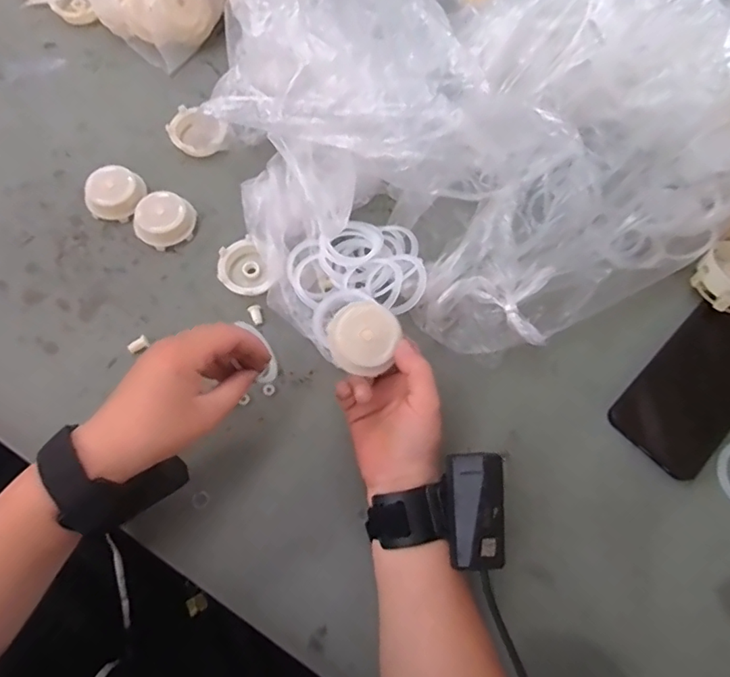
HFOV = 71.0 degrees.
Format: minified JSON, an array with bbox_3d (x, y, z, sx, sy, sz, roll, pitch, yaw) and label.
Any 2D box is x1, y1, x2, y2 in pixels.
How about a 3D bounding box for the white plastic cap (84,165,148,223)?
[{"bbox_3d":[-0.232,-0.133,0.473,0.048,0.028,0.050,1,69,-2],"label":"white plastic cap"}]

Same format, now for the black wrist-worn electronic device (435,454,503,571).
[{"bbox_3d":[0.071,0.107,0.318,0.033,0.021,0.068,-1,69,-2],"label":"black wrist-worn electronic device"}]

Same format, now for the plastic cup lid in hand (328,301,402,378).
[{"bbox_3d":[-0.002,0.000,0.368,0.047,0.009,0.052,26,91,8],"label":"plastic cup lid in hand"}]

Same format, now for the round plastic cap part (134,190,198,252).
[{"bbox_3d":[-0.186,-0.108,0.465,0.053,0.030,0.044,16,70,4],"label":"round plastic cap part"}]

